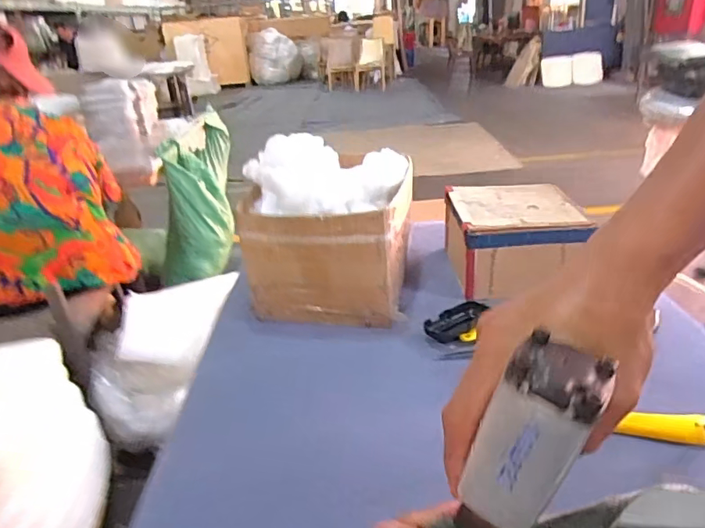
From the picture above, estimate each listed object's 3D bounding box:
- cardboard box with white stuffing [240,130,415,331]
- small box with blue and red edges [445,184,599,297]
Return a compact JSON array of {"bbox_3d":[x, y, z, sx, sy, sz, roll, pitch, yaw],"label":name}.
[{"bbox_3d":[-0.036,-0.057,0.885,0.261,0.261,0.245,1,26,12],"label":"cardboard box with white stuffing"},{"bbox_3d":[0.290,-0.048,0.928,0.210,0.128,0.207,-4,26,2],"label":"small box with blue and red edges"}]

